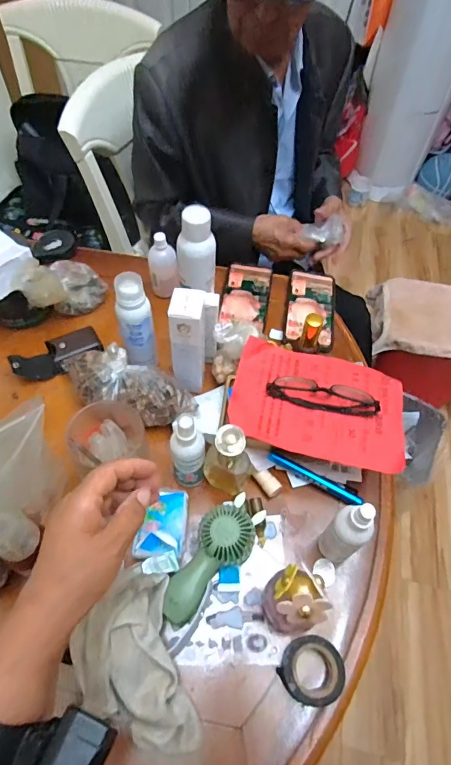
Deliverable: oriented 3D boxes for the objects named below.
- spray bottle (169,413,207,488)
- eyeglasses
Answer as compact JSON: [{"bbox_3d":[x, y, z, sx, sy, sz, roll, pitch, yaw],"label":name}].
[{"bbox_3d":[-0.042,0.083,0.488,0.037,0.125,0.039,-6,56,-6],"label":"spray bottle"},{"bbox_3d":[0.119,0.012,0.527,0.132,0.019,0.043,12,58,4],"label":"eyeglasses"}]

